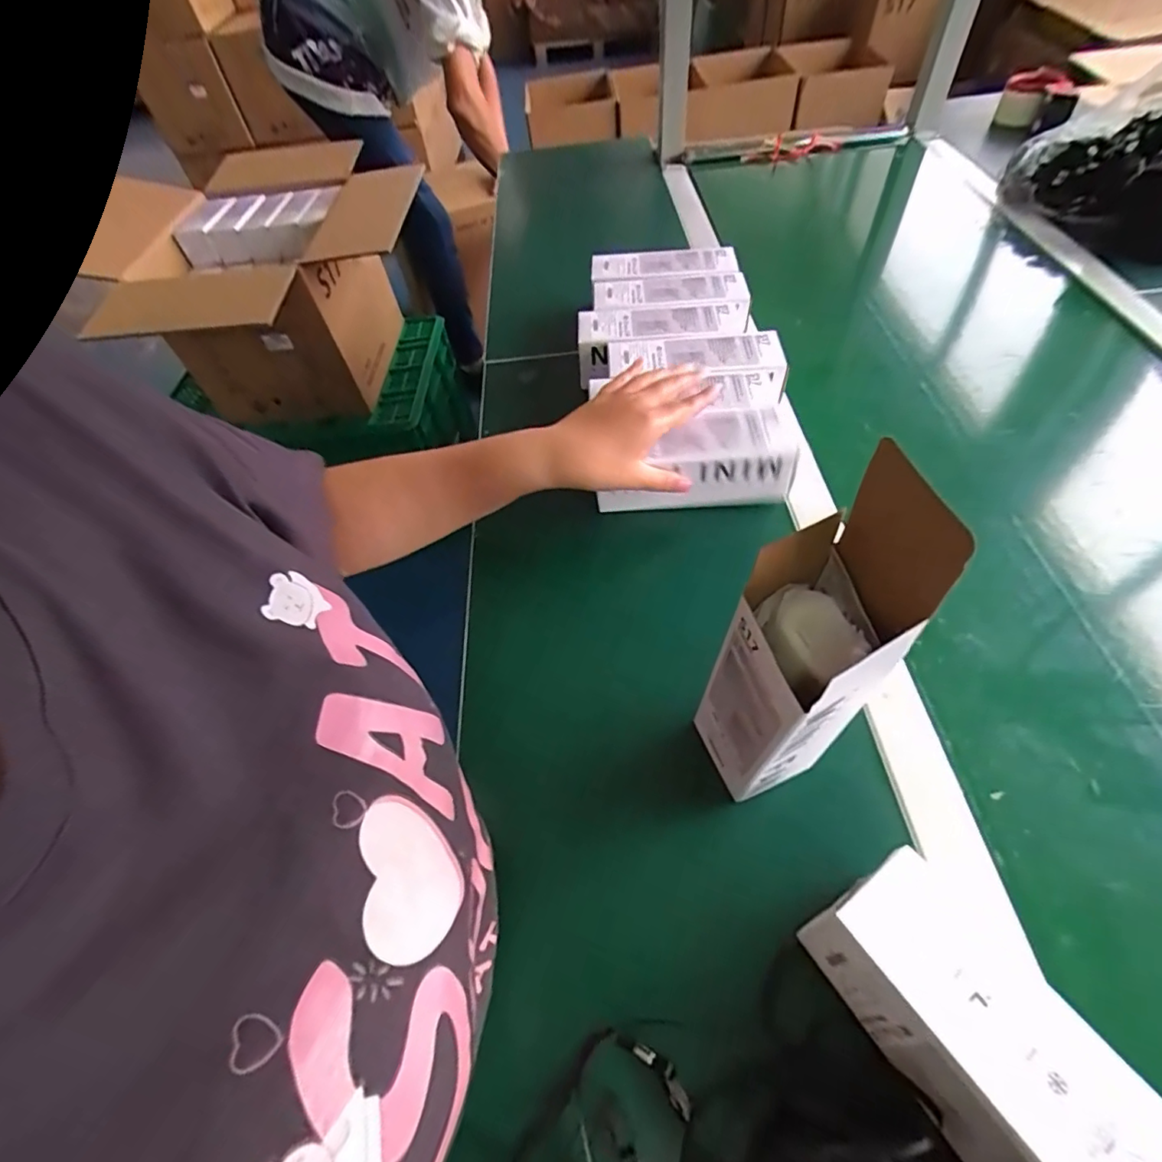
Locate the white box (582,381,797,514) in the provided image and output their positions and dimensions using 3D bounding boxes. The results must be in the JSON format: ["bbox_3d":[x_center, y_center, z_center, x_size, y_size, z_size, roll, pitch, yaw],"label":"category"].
[{"bbox_3d":[0.104,-0.115,0.512,0.173,0.064,0.071,1,55,6],"label":"white box"}]

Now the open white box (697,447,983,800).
[{"bbox_3d":[0.109,0.049,0.292,0.061,0.238,0.080,-15,54,-6],"label":"open white box"}]

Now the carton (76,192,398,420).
[{"bbox_3d":[-0.672,-0.609,1.222,0.387,0.305,0.391,-3,54,3],"label":"carton"}]

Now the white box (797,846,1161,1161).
[{"bbox_3d":[0.205,0.236,0.250,0.077,0.078,0.209,-31,57,-16],"label":"white box"}]

